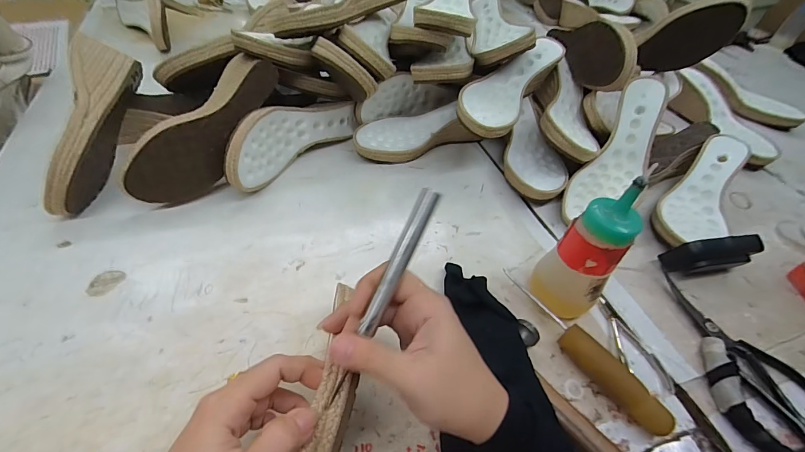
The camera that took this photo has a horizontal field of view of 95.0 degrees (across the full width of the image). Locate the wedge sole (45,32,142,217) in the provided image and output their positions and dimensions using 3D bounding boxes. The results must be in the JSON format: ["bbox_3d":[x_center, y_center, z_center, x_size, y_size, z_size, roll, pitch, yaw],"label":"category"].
[{"bbox_3d":[-0.365,-0.123,0.435,0.061,0.081,0.229,-2,67,-8],"label":"wedge sole"}]

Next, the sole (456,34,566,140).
[{"bbox_3d":[0.148,-0.201,0.519,0.077,0.062,0.223,31,51,19],"label":"sole"}]

